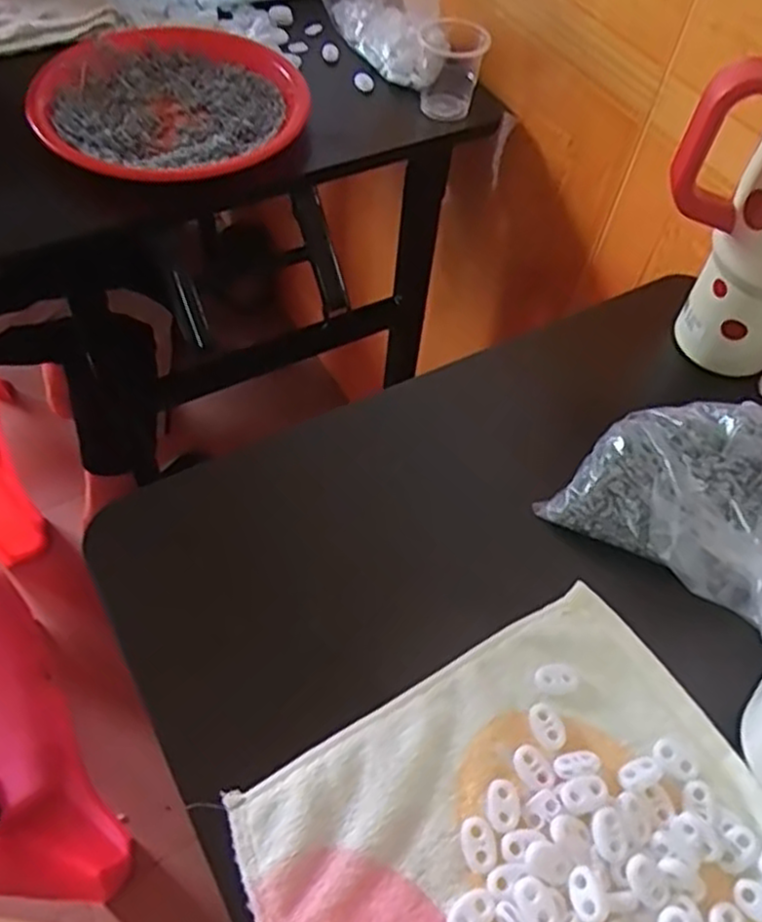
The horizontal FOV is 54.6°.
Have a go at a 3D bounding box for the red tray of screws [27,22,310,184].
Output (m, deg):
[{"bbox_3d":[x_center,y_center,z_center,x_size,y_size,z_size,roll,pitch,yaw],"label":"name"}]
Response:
[{"bbox_3d":[-0.188,-0.326,0.652,0.220,0.027,0.258,-13,57,-13],"label":"red tray of screws"}]

